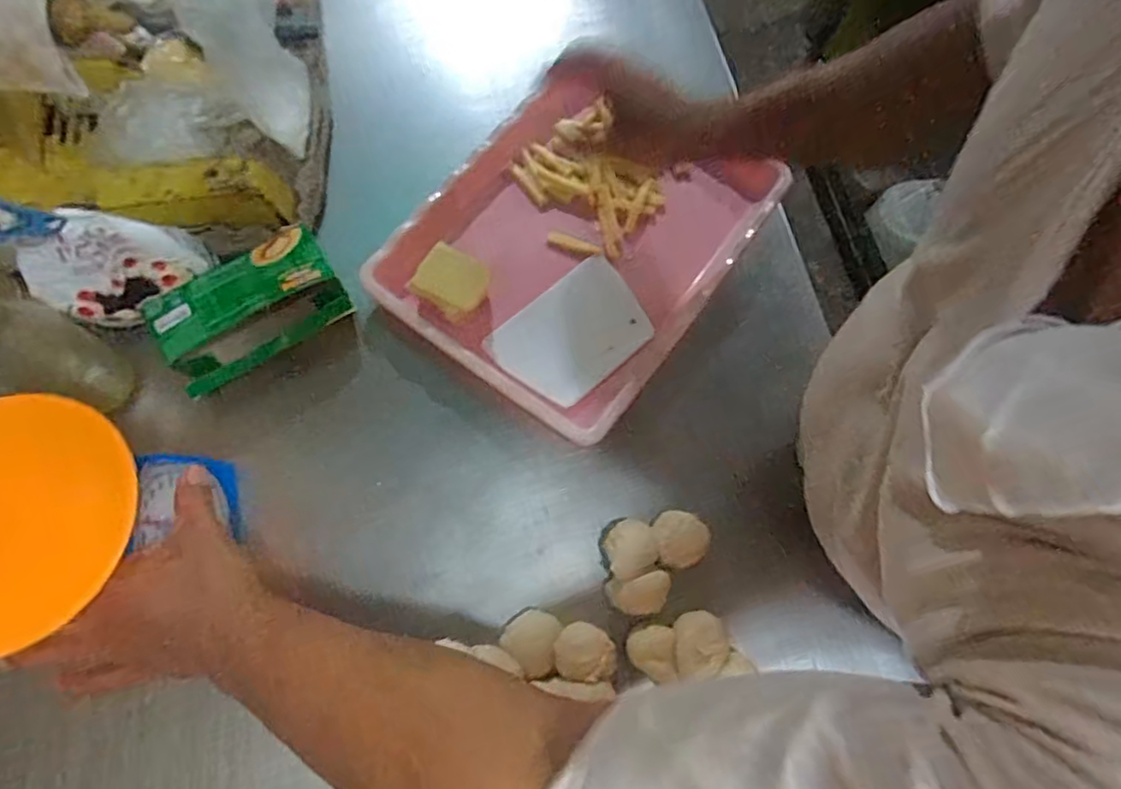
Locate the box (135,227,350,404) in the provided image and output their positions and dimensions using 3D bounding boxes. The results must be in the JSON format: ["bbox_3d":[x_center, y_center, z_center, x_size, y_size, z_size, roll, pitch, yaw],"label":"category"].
[{"bbox_3d":[-0.280,-0.078,0.572,0.163,0.056,0.097,-32,77,-13],"label":"box"}]

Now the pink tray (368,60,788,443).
[{"bbox_3d":[0.014,-0.153,0.630,0.278,0.039,0.337,33,73,12],"label":"pink tray"}]

